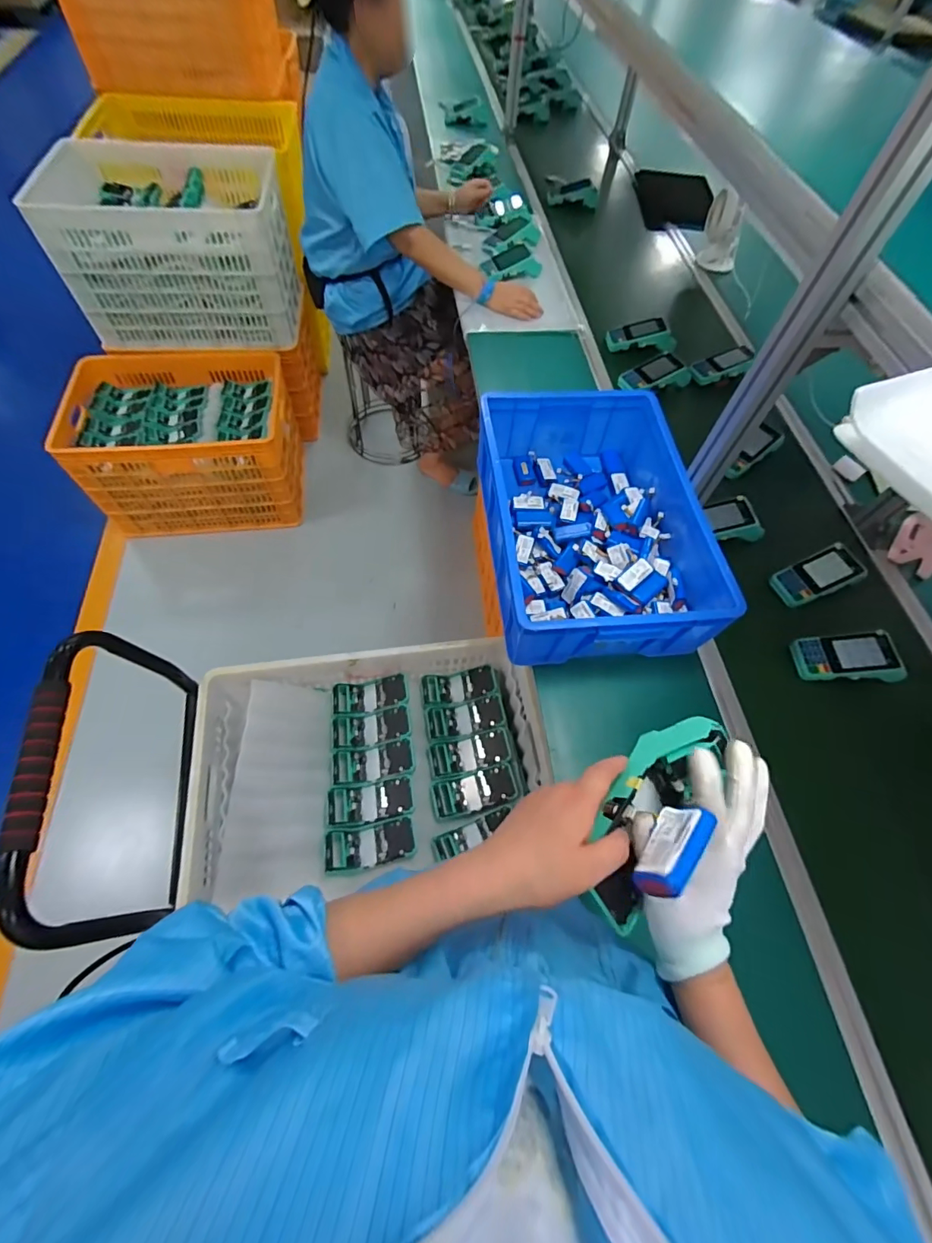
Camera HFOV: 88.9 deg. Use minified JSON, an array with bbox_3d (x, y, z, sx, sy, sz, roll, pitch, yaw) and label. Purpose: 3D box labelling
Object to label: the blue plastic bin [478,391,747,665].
[{"bbox_3d":[0.212,-0.182,0.869,0.335,0.174,0.509,-4,62,-6],"label":"blue plastic bin"}]

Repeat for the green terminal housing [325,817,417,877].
[{"bbox_3d":[-0.182,0.427,0.905,0.165,0.034,0.079,-9,62,-9],"label":"green terminal housing"}]

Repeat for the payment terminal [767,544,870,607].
[{"bbox_3d":[0.669,-0.083,0.912,0.153,0.062,0.083,-19,64,-14],"label":"payment terminal"}]

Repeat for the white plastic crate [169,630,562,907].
[{"bbox_3d":[-0.188,0.281,0.985,0.625,0.199,0.427,-7,62,-8],"label":"white plastic crate"}]

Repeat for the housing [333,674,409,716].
[{"bbox_3d":[-0.213,0.166,1.065,0.163,0.052,0.076,-6,62,-7],"label":"housing"}]

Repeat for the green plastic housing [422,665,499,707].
[{"bbox_3d":[-0.016,0.148,1.090,0.165,0.051,0.076,-4,62,-6],"label":"green plastic housing"}]

